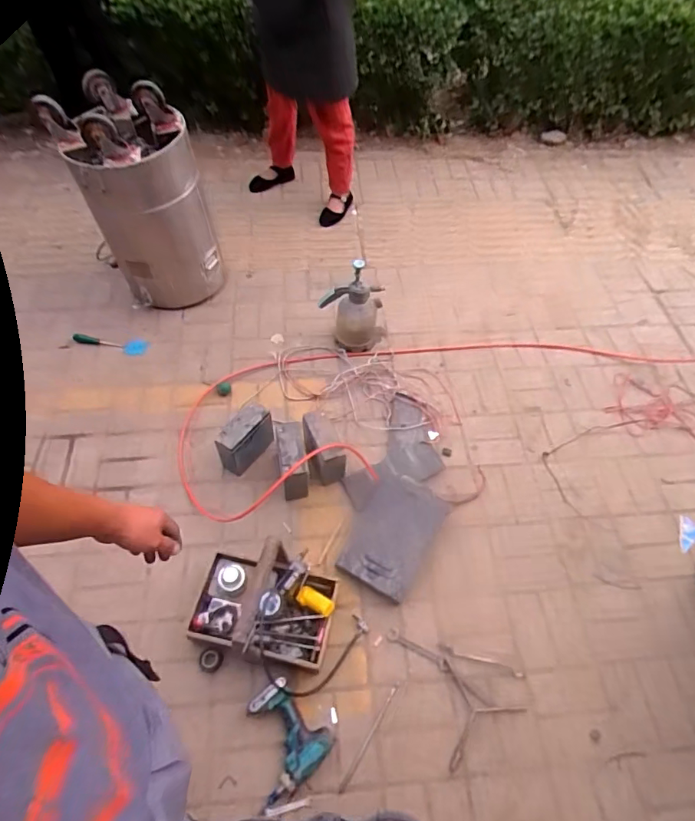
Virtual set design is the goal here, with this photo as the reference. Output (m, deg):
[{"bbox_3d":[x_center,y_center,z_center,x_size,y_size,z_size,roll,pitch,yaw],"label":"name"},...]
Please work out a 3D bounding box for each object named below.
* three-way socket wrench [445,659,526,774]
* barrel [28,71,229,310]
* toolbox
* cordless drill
[{"bbox_3d":[0.294,0.732,1.238,0.233,0.019,0.193,-27,61,-20],"label":"three-way socket wrench"},{"bbox_3d":[-0.702,-0.720,1.726,0.394,0.696,0.346,-17,58,-14],"label":"barrel"},{"bbox_3d":[-0.216,0.475,1.235,0.356,0.262,0.257,14,56,7],"label":"toolbox"},{"bbox_3d":[-0.160,0.768,1.153,0.191,0.071,0.202,-38,65,-25],"label":"cordless drill"}]

